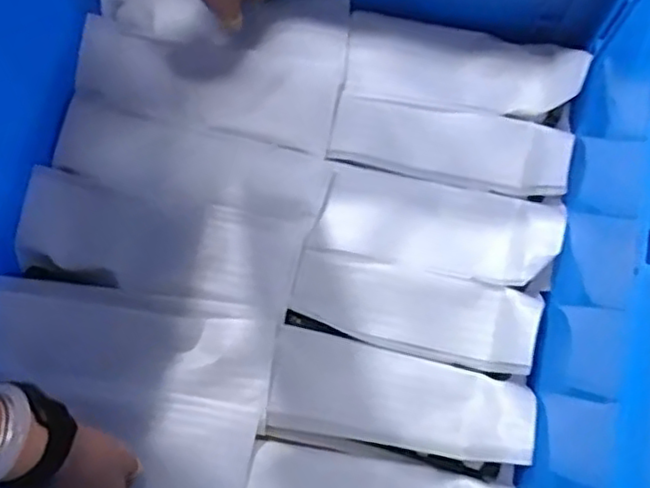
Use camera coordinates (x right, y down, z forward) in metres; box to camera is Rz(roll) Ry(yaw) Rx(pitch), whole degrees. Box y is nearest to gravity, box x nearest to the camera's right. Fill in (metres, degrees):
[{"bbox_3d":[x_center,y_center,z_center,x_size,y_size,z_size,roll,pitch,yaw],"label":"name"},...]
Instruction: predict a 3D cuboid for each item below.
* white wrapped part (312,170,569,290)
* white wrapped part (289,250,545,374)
[{"bbox_3d":[0.102,-0.017,0.606,0.216,0.032,0.080,11,74,5],"label":"white wrapped part"},{"bbox_3d":[0.078,0.058,0.586,0.214,0.036,0.076,13,74,6],"label":"white wrapped part"}]

